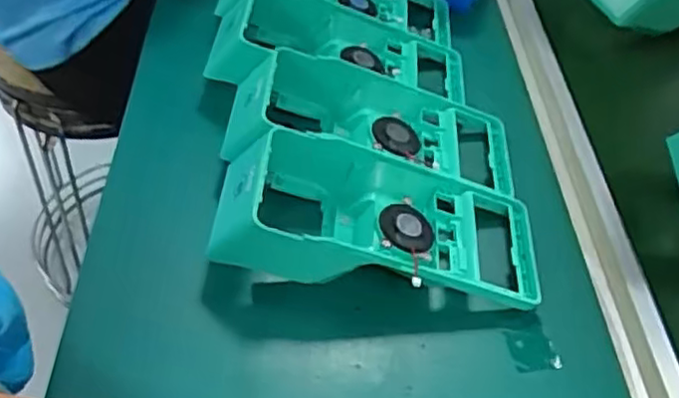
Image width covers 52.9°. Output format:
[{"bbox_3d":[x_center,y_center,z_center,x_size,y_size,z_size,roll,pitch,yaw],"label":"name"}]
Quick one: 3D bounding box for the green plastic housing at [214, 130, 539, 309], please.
[{"bbox_3d":[0.025,0.012,0.398,0.187,0.057,0.084,7,46,2],"label":"green plastic housing"}]

